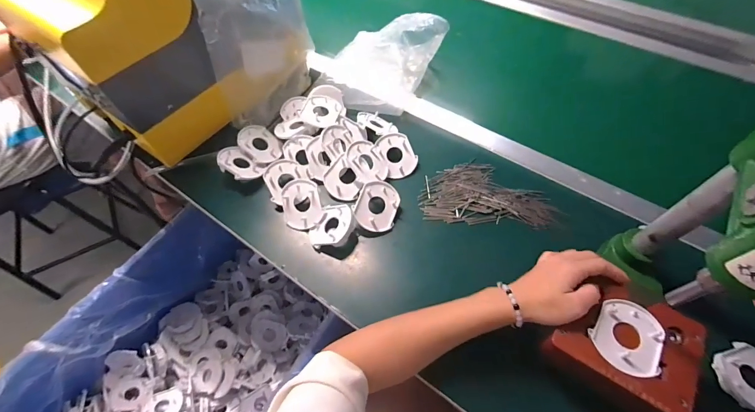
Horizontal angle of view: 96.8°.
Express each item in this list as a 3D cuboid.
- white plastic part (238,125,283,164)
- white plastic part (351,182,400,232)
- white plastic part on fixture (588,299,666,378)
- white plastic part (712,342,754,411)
[{"bbox_3d":[-0.186,-0.099,0.534,0.067,0.007,0.053,48,56,-3],"label":"white plastic part"},{"bbox_3d":[0.000,0.000,0.470,0.058,0.005,0.069,23,79,-13],"label":"white plastic part"},{"bbox_3d":[0.247,0.129,0.329,0.061,0.005,0.069,36,65,22],"label":"white plastic part on fixture"},{"bbox_3d":[0.408,0.186,0.362,0.068,0.012,0.064,-21,59,-11],"label":"white plastic part"}]

